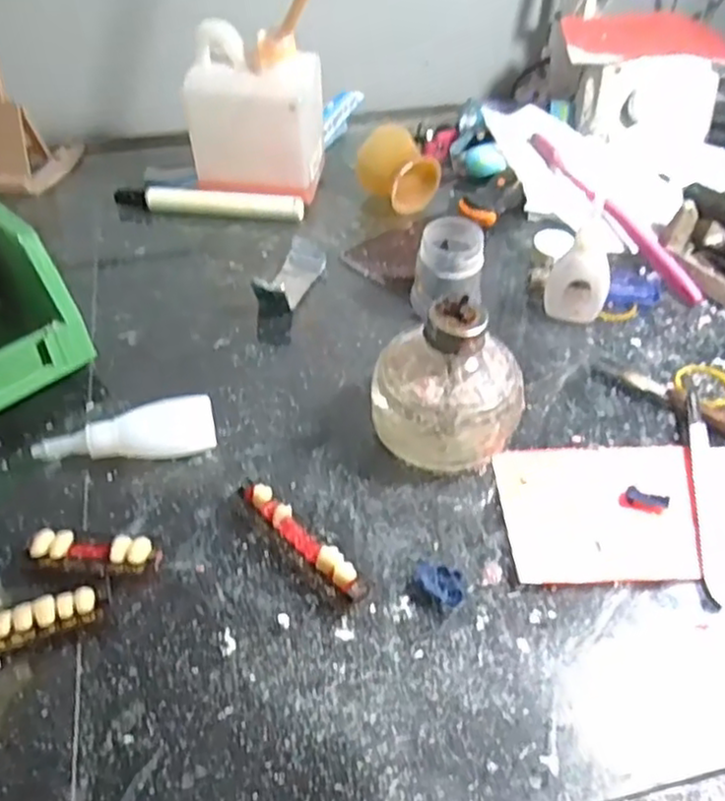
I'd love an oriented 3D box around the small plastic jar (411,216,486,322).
[{"bbox_3d":[0.054,-0.079,0.442,0.046,0.051,0.043,0,45,0],"label":"small plastic jar"}]

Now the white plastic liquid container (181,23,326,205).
[{"bbox_3d":[-0.078,-0.209,0.524,0.084,0.119,0.058,11,46,11],"label":"white plastic liquid container"}]

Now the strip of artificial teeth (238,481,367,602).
[{"bbox_3d":[-0.029,0.064,0.327,0.080,0.012,0.012,35,55,30],"label":"strip of artificial teeth"}]

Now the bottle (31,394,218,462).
[{"bbox_3d":[-0.121,0.018,0.366,0.087,0.021,0.028,-11,46,-10],"label":"bottle"}]

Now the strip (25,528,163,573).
[{"bbox_3d":[-0.121,0.070,0.320,0.058,0.012,0.019,2,45,2],"label":"strip"}]

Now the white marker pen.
[{"bbox_3d":[-0.114,-0.148,0.532,0.141,0.016,0.021,6,46,6],"label":"white marker pen"}]

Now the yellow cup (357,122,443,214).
[{"bbox_3d":[0.025,-0.172,0.537,0.048,0.045,0.055,-32,53,-27],"label":"yellow cup"}]

